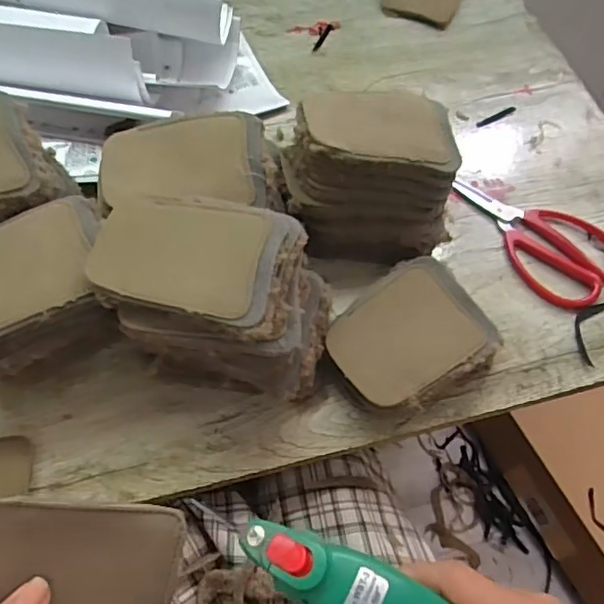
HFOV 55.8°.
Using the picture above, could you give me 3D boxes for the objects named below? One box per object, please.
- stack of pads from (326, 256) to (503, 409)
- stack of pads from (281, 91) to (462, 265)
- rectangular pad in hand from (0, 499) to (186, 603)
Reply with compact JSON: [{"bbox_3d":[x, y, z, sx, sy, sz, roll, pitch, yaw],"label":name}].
[{"bbox_3d":[0.084,0.031,0.463,0.127,0.041,0.101,-29,67,-18],"label":"stack of pads"},{"bbox_3d":[0.055,-0.102,0.492,0.140,0.117,0.115,-4,61,-6],"label":"stack of pads"},{"bbox_3d":[-0.120,0.141,0.285,0.110,0.007,0.084,10,93,-12],"label":"rectangular pad in hand"}]

